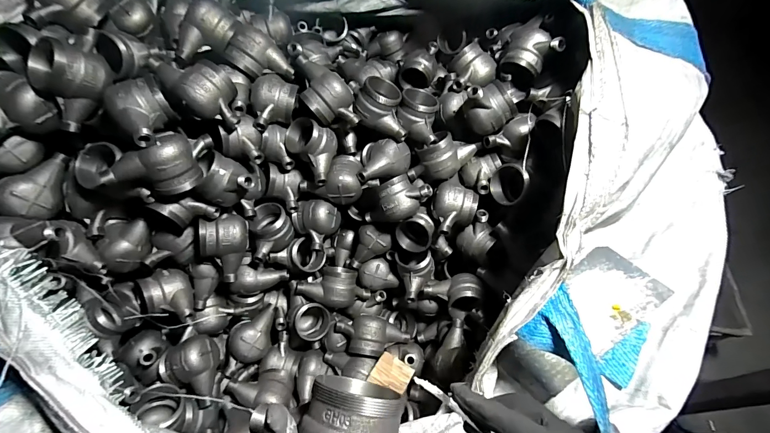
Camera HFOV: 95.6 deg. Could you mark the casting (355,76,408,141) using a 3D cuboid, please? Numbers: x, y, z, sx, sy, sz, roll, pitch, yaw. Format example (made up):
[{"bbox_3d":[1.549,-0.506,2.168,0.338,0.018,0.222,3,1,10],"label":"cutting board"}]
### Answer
[{"bbox_3d":[0.001,-0.220,0.714,0.127,0.091,0.079,37,22,-13],"label":"casting"}]

